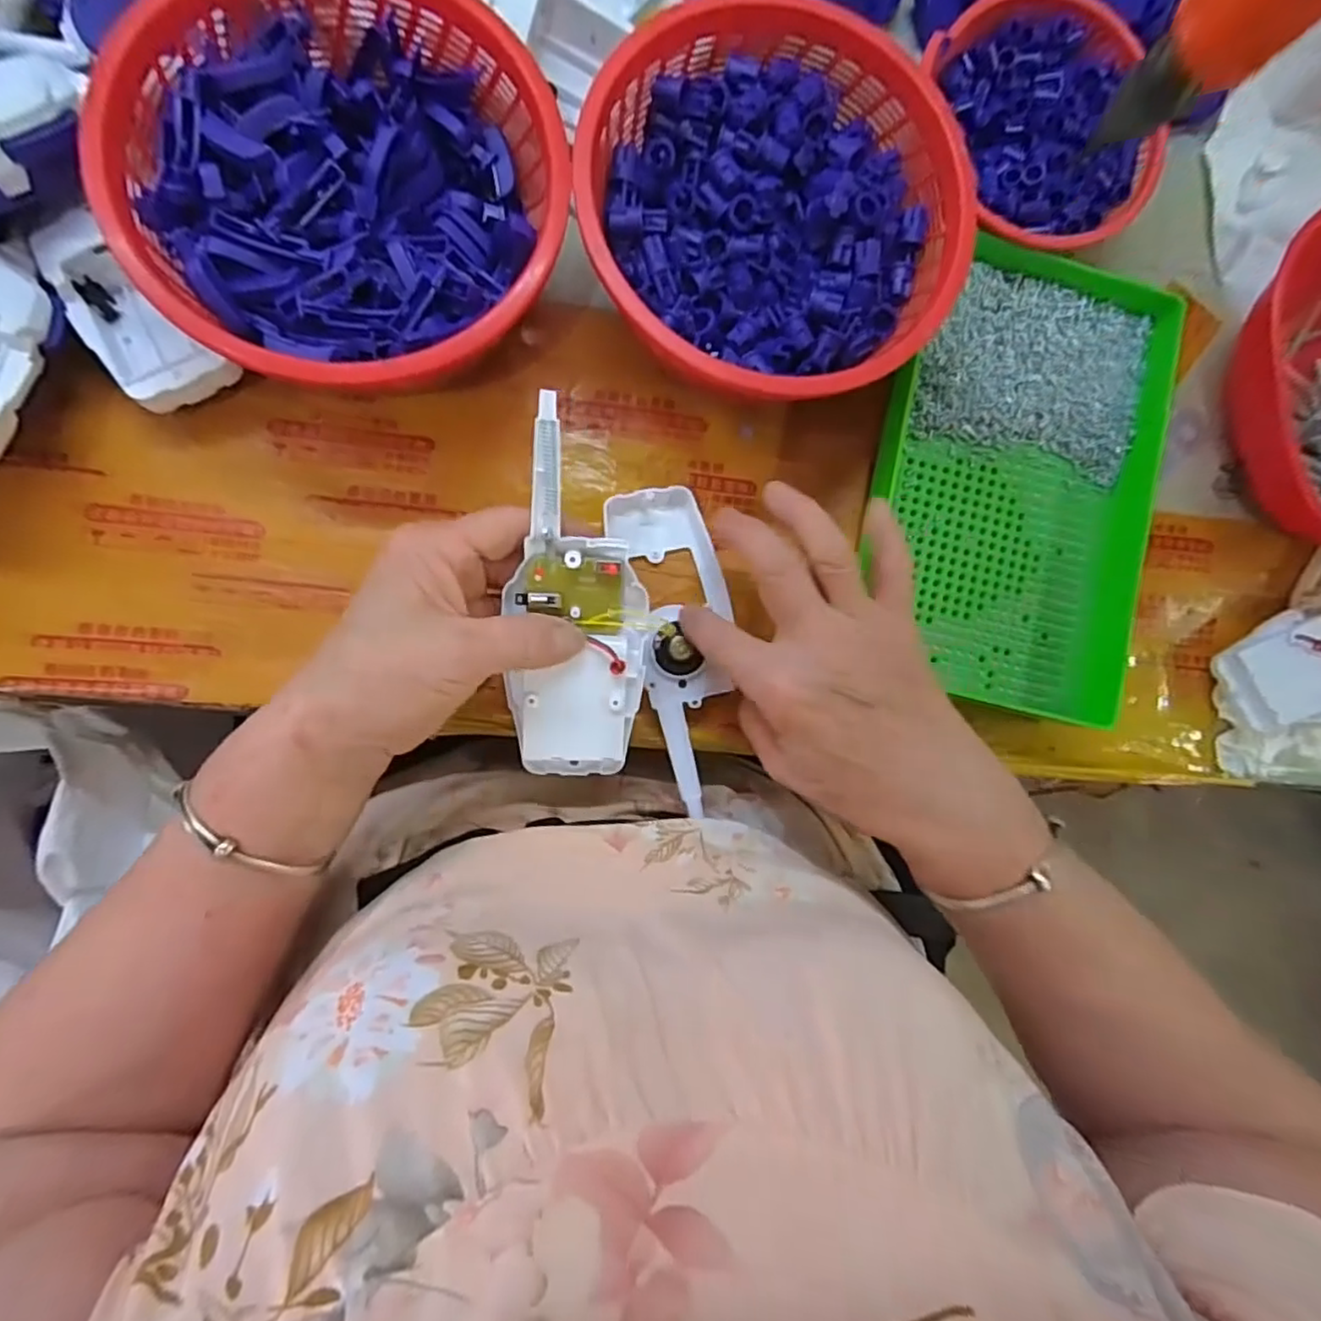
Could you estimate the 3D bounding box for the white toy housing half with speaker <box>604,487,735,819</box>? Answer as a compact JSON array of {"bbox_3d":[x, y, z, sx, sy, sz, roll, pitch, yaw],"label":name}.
[{"bbox_3d":[0.009,-0.007,0.342,0.060,0.019,0.165,-4,81,-7],"label":"white toy housing half with speaker"}]

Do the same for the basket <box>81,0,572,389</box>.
[{"bbox_3d":[-0.135,-0.203,0.305,0.176,0.078,0.180,0,88,-9],"label":"basket"}]

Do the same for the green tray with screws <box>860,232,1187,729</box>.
[{"bbox_3d":[0.193,-0.099,0.358,0.140,0.034,0.240,12,87,-6],"label":"green tray with screws"}]

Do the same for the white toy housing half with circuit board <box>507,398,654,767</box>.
[{"bbox_3d":[-0.038,-0.025,0.292,0.061,0.017,0.162,-4,102,-7],"label":"white toy housing half with circuit board"}]

